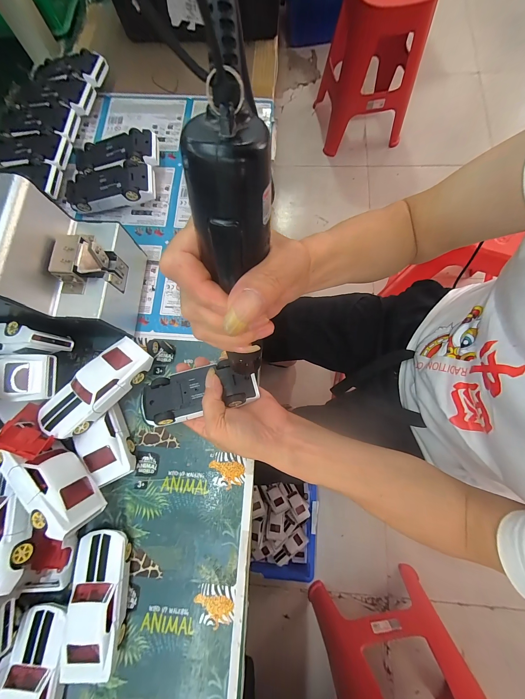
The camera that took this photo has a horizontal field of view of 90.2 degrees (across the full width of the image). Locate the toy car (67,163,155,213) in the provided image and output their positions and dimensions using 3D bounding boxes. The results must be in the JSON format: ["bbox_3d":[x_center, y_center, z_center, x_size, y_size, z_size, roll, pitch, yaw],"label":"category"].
[{"bbox_3d":[-0.225,-0.239,0.397,0.139,0.035,0.057,-2,77,2],"label":"toy car"}]

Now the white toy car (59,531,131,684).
[{"bbox_3d":[-0.173,0.265,0.279,0.055,0.031,0.126,-6,77,2],"label":"white toy car"}]

